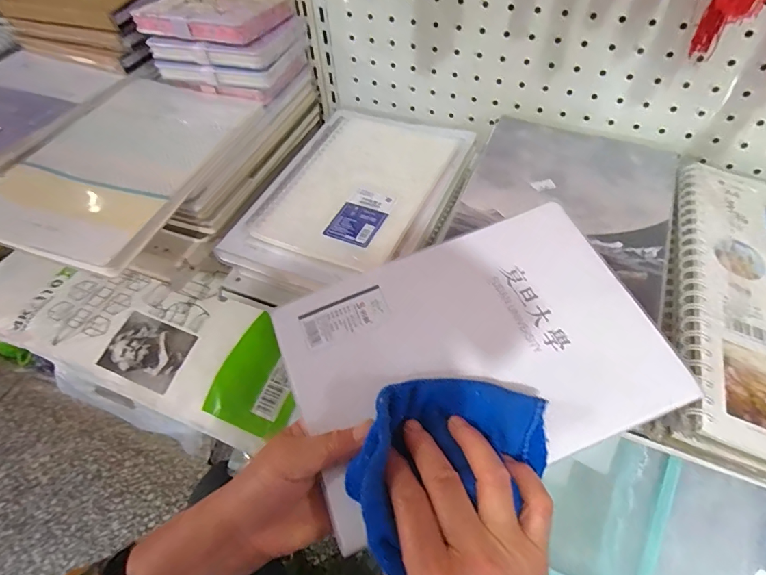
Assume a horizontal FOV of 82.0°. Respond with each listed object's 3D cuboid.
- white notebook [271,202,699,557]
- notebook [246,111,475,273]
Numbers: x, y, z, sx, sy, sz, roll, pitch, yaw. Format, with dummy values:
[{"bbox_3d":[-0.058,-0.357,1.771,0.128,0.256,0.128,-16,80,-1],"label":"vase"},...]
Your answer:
[{"bbox_3d":[0.060,0.044,0.319,0.247,0.009,0.176,-22,63,-4],"label":"white notebook"},{"bbox_3d":[-0.022,-0.117,0.473,0.169,0.017,0.223,21,57,18],"label":"notebook"}]

